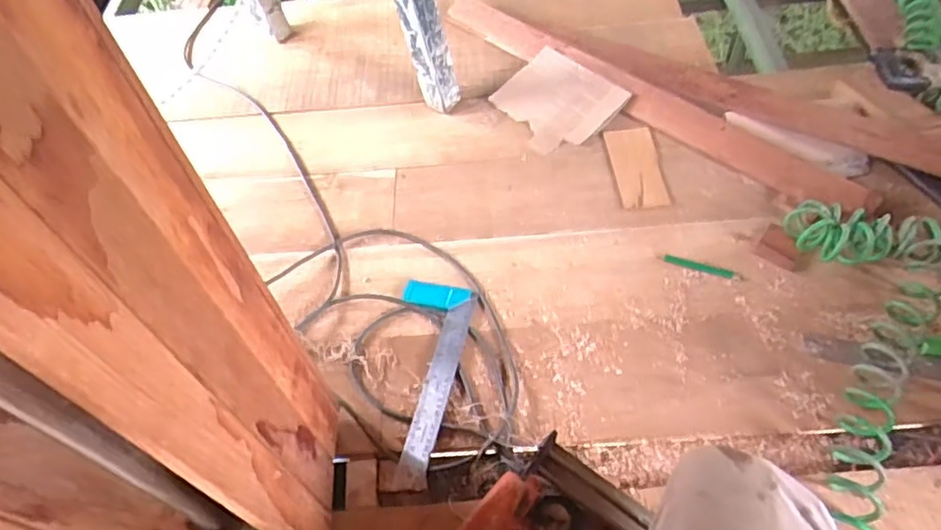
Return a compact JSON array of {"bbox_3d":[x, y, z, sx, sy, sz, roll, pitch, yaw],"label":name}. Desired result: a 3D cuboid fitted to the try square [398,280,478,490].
[{"bbox_3d":[-0.073,0.156,0.899,0.107,0.011,0.305,8,56,10],"label":"try square"}]

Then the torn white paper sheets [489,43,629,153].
[{"bbox_3d":[0.157,-0.305,1.170,0.180,0.010,0.209,-42,63,-1],"label":"torn white paper sheets"}]

